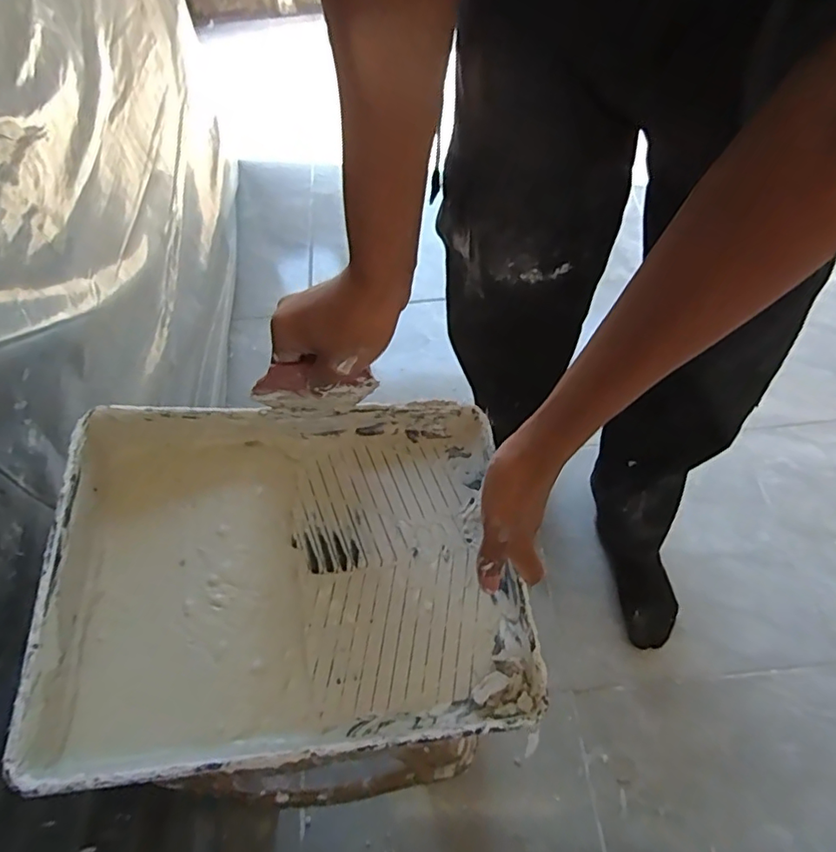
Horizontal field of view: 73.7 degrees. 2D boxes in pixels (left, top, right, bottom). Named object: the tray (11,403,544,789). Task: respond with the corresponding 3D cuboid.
[{"bbox_3d":[-0.096,0.106,0.440,0.340,0.096,0.274,-7,57,-1],"label":"tray"}]

